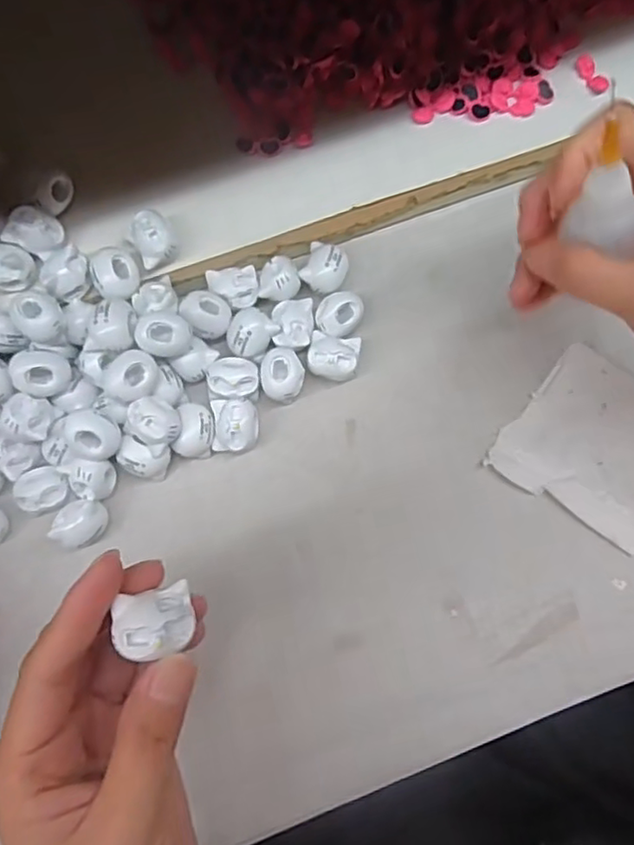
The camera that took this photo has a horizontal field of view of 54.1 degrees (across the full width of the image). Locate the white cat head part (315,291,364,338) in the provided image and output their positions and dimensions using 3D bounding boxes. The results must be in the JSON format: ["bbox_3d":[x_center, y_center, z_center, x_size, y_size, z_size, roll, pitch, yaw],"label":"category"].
[{"bbox_3d":[0.011,-0.054,0.314,0.021,0.020,0.024,35,80,8],"label":"white cat head part"}]

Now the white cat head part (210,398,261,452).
[{"bbox_3d":[-0.039,0.002,0.302,0.022,0.019,0.025,0,77,1],"label":"white cat head part"}]

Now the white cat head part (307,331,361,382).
[{"bbox_3d":[0.008,-0.031,0.311,0.024,0.019,0.022,10,77,3],"label":"white cat head part"}]

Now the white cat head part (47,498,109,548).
[{"bbox_3d":[-0.111,0.048,0.292,0.021,0.020,0.021,1,77,1],"label":"white cat head part"}]

